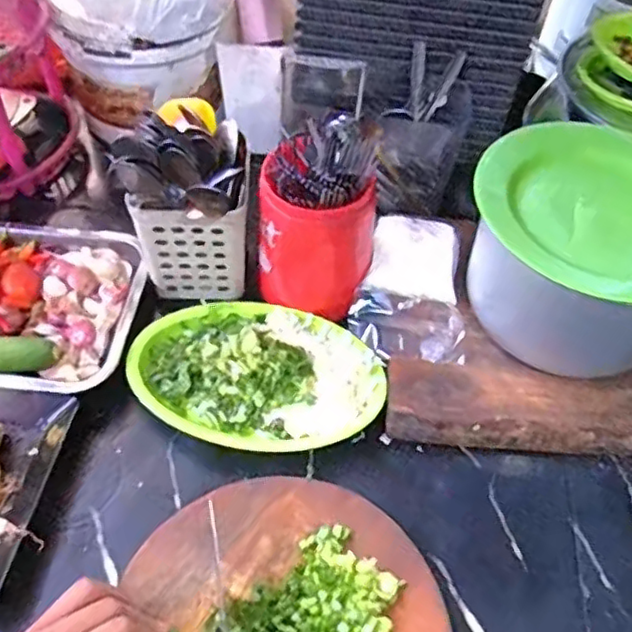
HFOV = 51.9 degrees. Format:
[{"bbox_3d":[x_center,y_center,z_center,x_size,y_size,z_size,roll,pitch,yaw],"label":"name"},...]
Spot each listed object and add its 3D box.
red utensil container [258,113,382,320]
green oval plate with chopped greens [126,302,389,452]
[{"bbox_3d":[0.003,-0.097,0.644,0.109,0.159,0.109,10,52,3],"label":"red utensil container"},{"bbox_3d":[-0.056,0.047,0.627,0.237,0.036,0.150,10,52,3],"label":"green oval plate with chopped greens"}]

